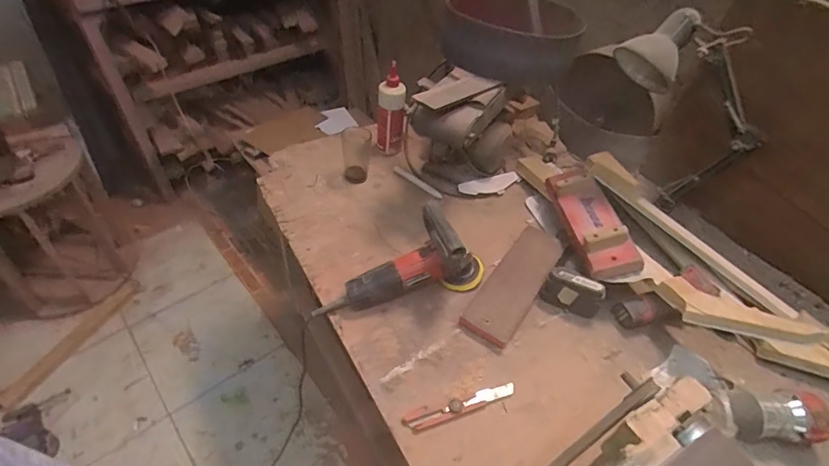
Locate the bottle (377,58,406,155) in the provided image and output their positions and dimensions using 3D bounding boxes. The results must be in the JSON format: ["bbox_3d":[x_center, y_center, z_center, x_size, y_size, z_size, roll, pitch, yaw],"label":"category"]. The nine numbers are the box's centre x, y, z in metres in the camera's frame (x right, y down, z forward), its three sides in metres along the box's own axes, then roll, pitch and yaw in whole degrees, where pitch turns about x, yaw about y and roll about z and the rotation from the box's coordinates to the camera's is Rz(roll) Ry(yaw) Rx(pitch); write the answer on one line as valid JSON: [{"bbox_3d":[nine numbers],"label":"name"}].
[{"bbox_3d":[-0.060,-0.306,1.170,0.071,0.210,0.074,4,47,-2],"label":"bottle"}]

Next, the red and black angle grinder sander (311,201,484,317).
[{"bbox_3d":[-0.024,0.046,0.866,0.334,0.160,0.112,-6,48,-10],"label":"red and black angle grinder sander"}]

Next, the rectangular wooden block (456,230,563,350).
[{"bbox_3d":[0.203,0.099,0.918,0.095,0.016,0.289,30,52,21],"label":"rectangular wooden block"}]

